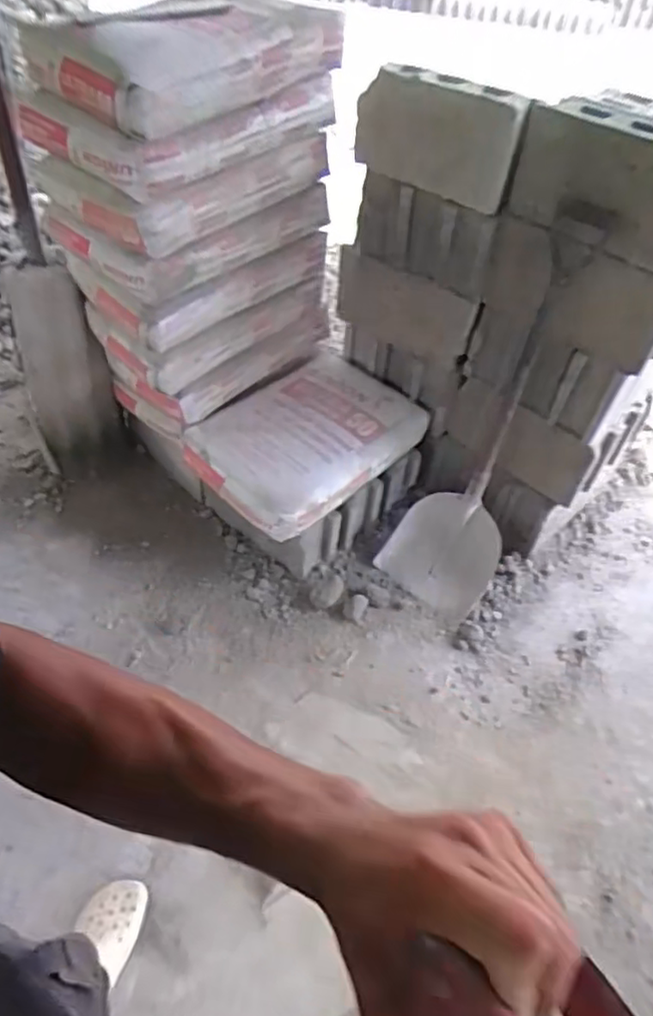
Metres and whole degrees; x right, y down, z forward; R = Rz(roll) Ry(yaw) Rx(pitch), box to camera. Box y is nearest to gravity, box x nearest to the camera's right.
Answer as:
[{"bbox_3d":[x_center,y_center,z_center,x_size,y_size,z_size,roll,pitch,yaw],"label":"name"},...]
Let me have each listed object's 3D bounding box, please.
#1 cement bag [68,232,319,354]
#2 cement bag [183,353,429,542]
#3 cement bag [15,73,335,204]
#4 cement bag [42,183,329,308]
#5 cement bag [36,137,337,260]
[{"bbox_3d":[-0.290,-0.582,1.648,0.326,0.130,0.556,37,53,25],"label":"cement bag"},{"bbox_3d":[-0.033,-0.187,1.738,0.385,0.118,0.601,38,54,25],"label":"cement bag"},{"bbox_3d":[-0.301,-0.813,1.393,0.401,0.111,0.515,33,52,22],"label":"cement bag"},{"bbox_3d":[-0.306,-0.674,1.573,0.390,0.142,0.524,33,52,22],"label":"cement bag"},{"bbox_3d":[-0.304,-0.734,1.464,0.363,0.139,0.535,33,52,22],"label":"cement bag"}]

